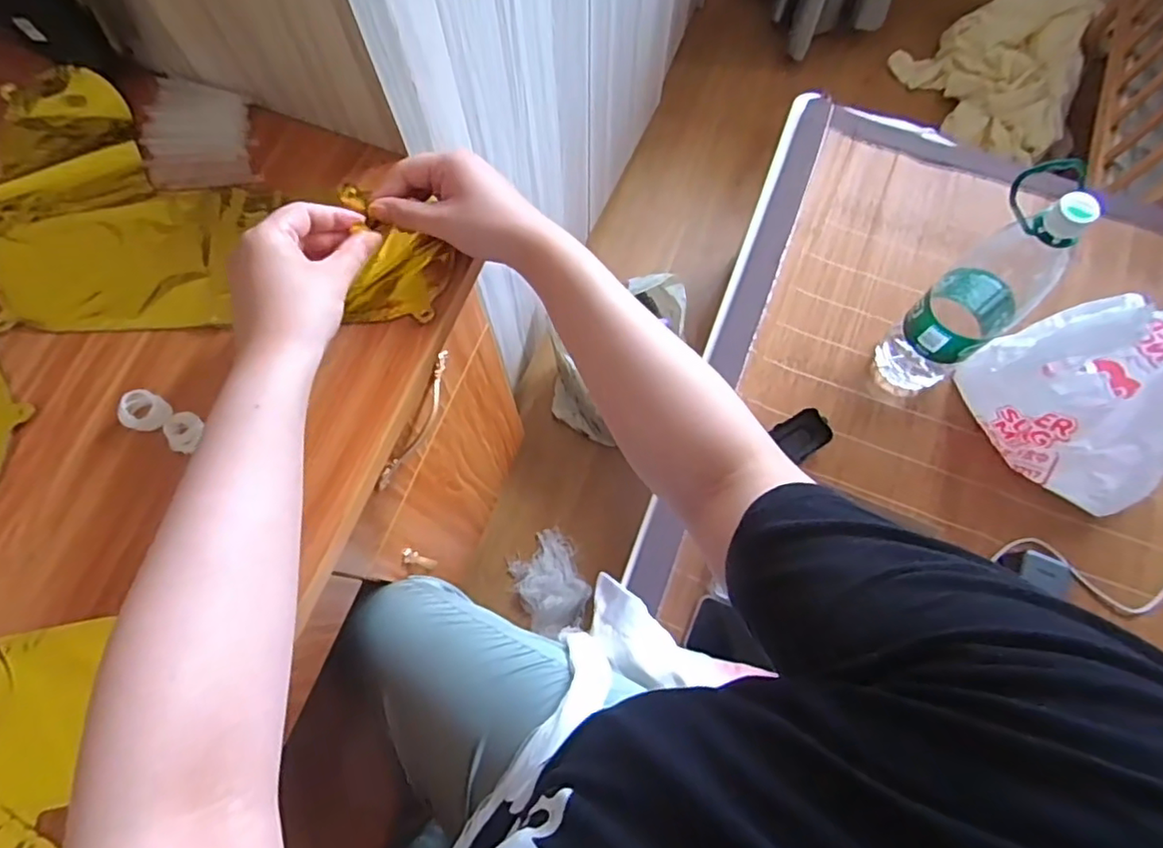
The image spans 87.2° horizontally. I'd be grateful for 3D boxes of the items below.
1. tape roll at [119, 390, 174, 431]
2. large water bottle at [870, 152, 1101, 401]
[{"bbox_3d":[-0.315,-0.008,0.444,0.035,0.014,0.028,16,73,5],"label":"tape roll"},{"bbox_3d":[0.423,-0.131,0.656,0.080,0.315,0.092,-28,75,-9],"label":"large water bottle"}]

